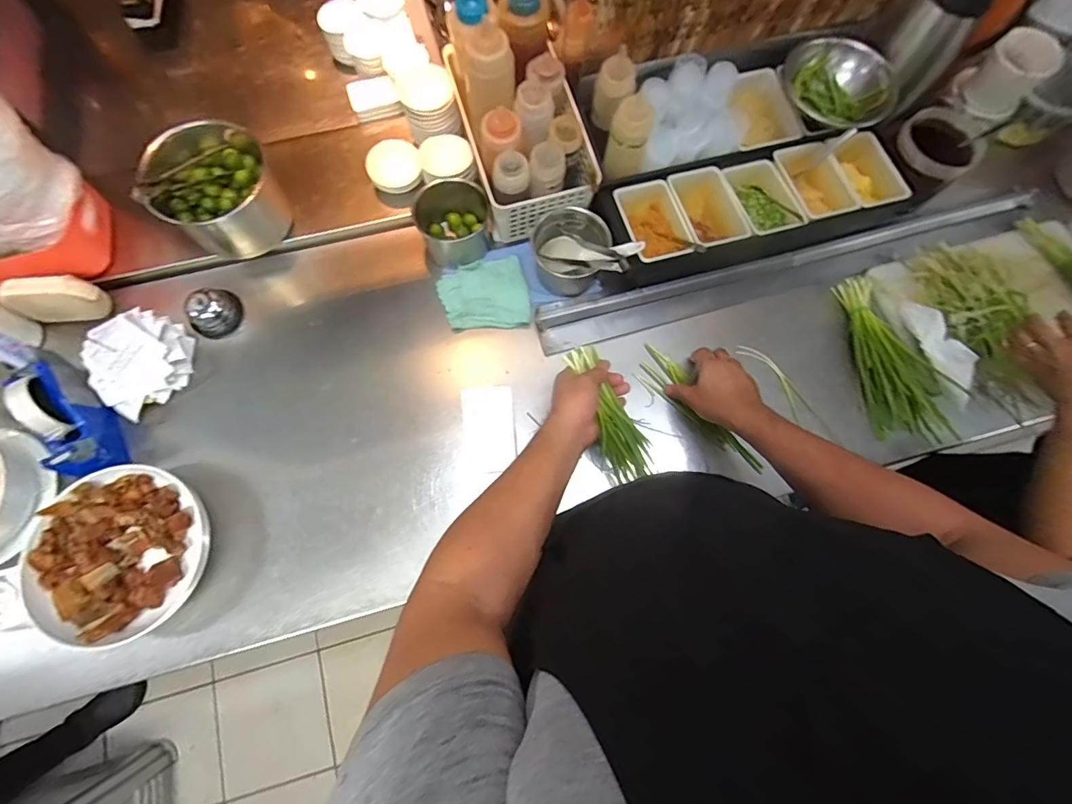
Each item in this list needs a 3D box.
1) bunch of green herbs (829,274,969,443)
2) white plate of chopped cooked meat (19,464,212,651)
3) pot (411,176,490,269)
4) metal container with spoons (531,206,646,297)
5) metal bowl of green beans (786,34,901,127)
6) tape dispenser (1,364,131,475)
[{"bbox_3d":[0.530,-0.068,0.711,0.097,0.059,0.271,-20,76,-7],"label":"bunch of green herbs"},{"bbox_3d":[-0.558,0.198,0.630,0.196,0.049,0.214,0,75,-1],"label":"white plate of chopped cooked meat"},{"bbox_3d":[-0.131,-0.284,0.743,0.109,0.082,0.104,0,75,-1],"label":"pot"},{"bbox_3d":[0.074,-0.232,0.722,0.151,0.133,0.100,26,76,6],"label":"metal container with spoons"},{"bbox_3d":[0.476,-0.488,0.730,0.107,0.084,0.159,-26,77,-8],"label":"metal bowl of green beans"},{"bbox_3d":[-0.655,0.029,0.655,0.068,0.105,0.149,-37,79,-11],"label":"tape dispenser"}]

